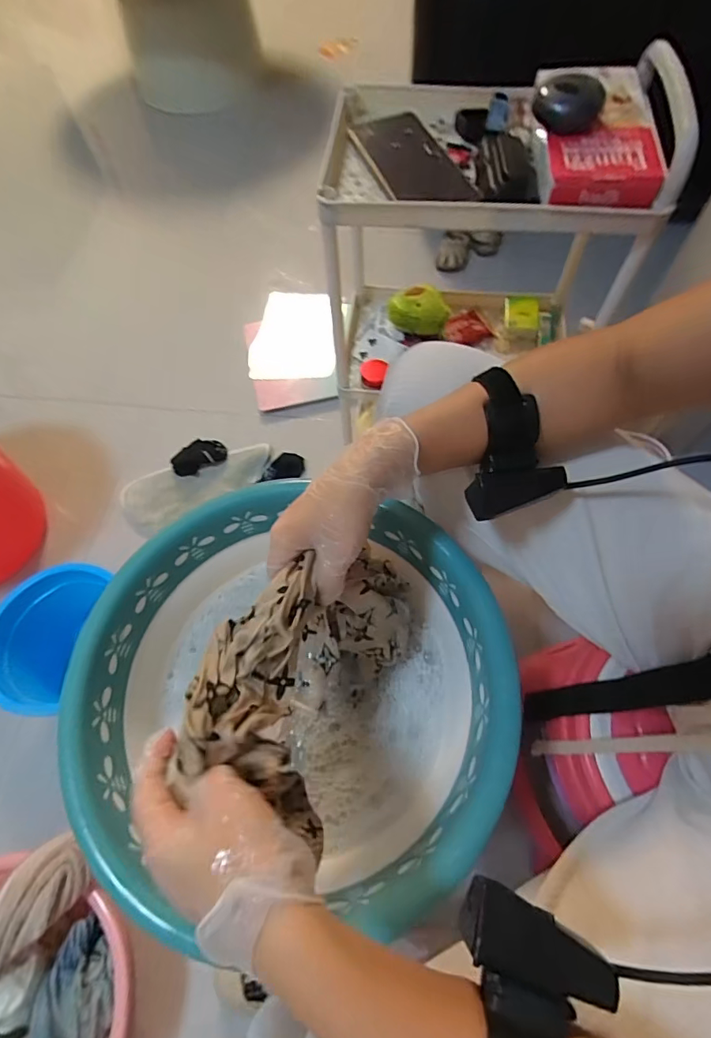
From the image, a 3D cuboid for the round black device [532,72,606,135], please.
[{"bbox_3d":[0.193,-0.378,0.439,0.057,0.026,0.057,-1,63,2],"label":"round black device"}]

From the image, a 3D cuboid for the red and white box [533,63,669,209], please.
[{"bbox_3d":[0.223,-0.359,0.453,0.102,0.032,0.205,7,64,6],"label":"red and white box"}]

